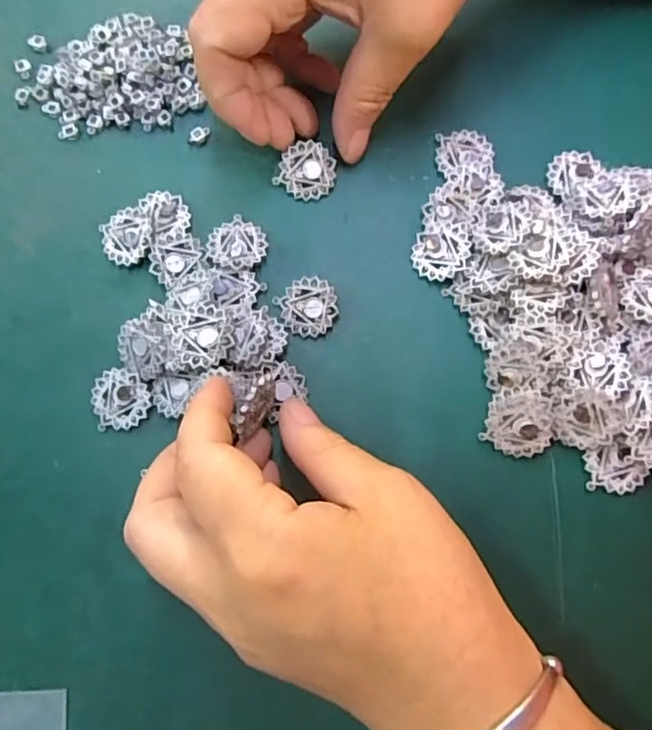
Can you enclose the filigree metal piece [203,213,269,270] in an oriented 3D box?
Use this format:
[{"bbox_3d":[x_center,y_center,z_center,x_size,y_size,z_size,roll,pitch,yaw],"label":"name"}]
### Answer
[{"bbox_3d":[-0.036,-0.049,0.240,0.022,0.005,0.021,0,79,0],"label":"filigree metal piece"}]

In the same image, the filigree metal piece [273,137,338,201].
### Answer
[{"bbox_3d":[-0.008,-0.080,0.245,0.022,0.004,0.022,22,98,0],"label":"filigree metal piece"}]

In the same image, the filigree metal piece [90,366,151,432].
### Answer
[{"bbox_3d":[-0.080,0.013,0.230,0.022,0.005,0.022,0,79,0],"label":"filigree metal piece"}]

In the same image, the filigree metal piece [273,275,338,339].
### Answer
[{"bbox_3d":[-0.007,-0.023,0.236,0.021,0.006,0.023,0,79,0],"label":"filigree metal piece"}]

